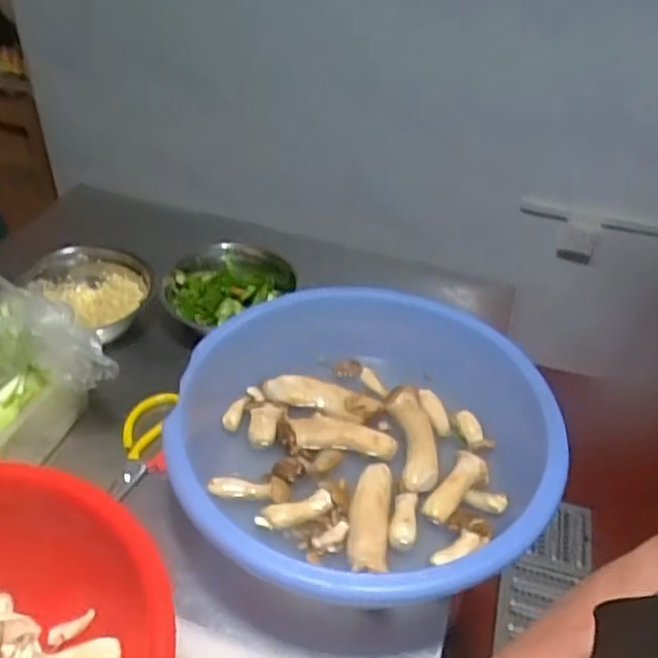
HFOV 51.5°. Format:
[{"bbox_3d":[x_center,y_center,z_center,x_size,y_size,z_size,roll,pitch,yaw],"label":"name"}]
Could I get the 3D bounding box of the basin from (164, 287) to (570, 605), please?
[{"bbox_3d":[0.029,0.114,0.701,0.363,0.133,0.359,2,41,-2],"label":"basin"}]

